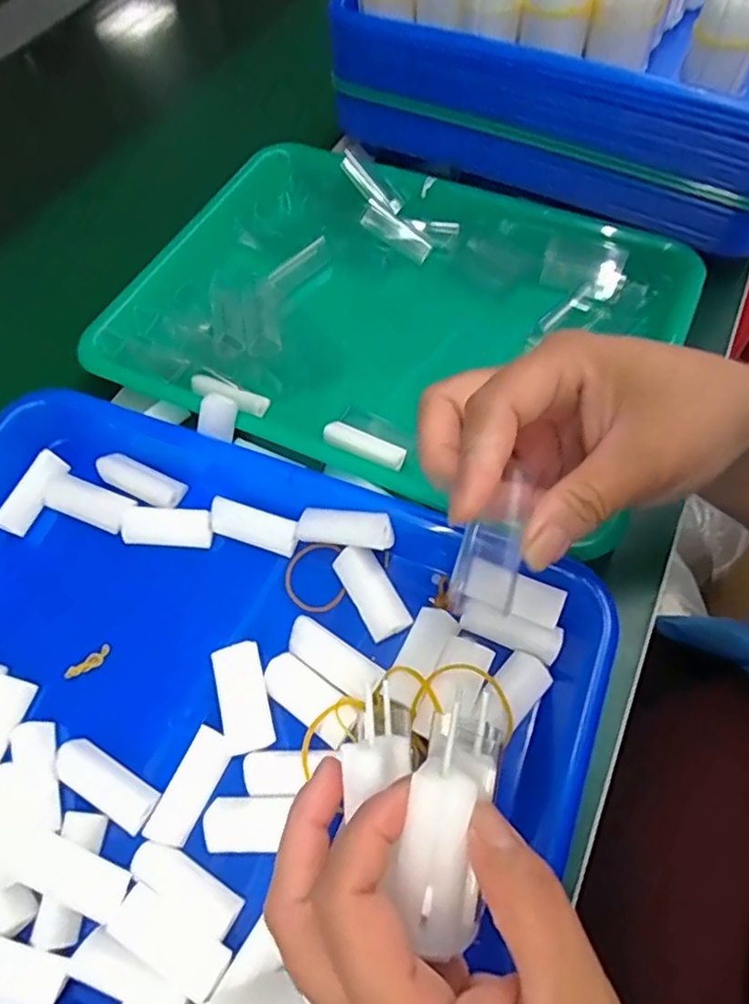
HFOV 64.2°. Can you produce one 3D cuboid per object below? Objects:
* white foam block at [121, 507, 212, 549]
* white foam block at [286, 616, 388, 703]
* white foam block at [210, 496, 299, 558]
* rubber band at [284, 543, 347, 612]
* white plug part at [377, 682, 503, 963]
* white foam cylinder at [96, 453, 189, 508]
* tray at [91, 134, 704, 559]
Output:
[{"bbox_3d":[-0.106,0.013,0.306,0.045,0.014,0.016,1,60,4],"label":"white foam block"},{"bbox_3d":[-0.018,0.071,0.271,0.045,0.014,0.018,32,67,19],"label":"white foam block"},{"bbox_3d":[-0.060,0.012,0.306,0.046,0.018,0.017,17,62,12],"label":"white foam block"},{"bbox_3d":[-0.030,0.037,0.297,0.031,0.004,0.034,-9,74,9],"label":"rubber band"},{"bbox_3d":[0.021,0.094,0.174,0.025,0.019,0.071,9,85,8],"label":"white plug part"},{"bbox_3d":[-0.124,-0.013,0.318,0.046,0.012,0.016,21,63,14],"label":"white foam cylinder"},{"bbox_3d":[0.014,-0.118,0.387,0.341,0.038,0.251,22,64,15],"label":"tray"}]

